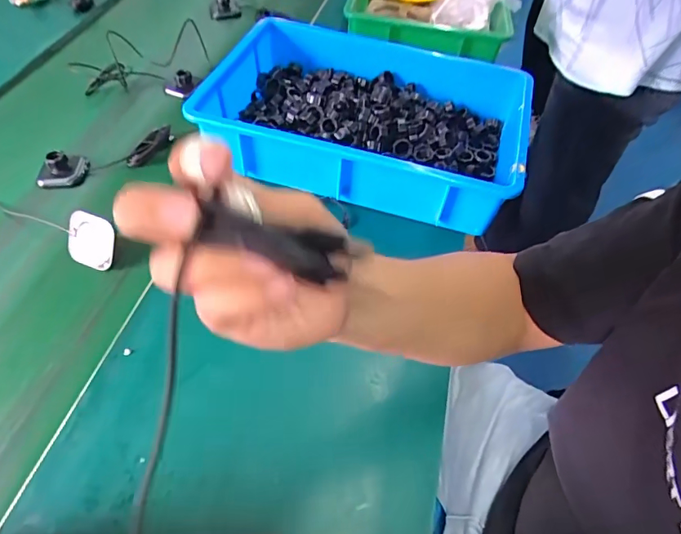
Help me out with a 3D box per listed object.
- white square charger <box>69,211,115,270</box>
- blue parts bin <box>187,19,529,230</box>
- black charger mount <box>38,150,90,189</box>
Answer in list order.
[{"bbox_3d":[-0.286,-0.031,0.533,0.056,0.062,0.005,16,17,5],"label":"white square charger"},{"bbox_3d":[0.040,-0.214,0.653,0.404,0.096,0.284,14,53,10],"label":"blue parts bin"},{"bbox_3d":[-0.373,-0.136,0.626,0.050,0.031,0.061,7,52,5],"label":"black charger mount"}]

